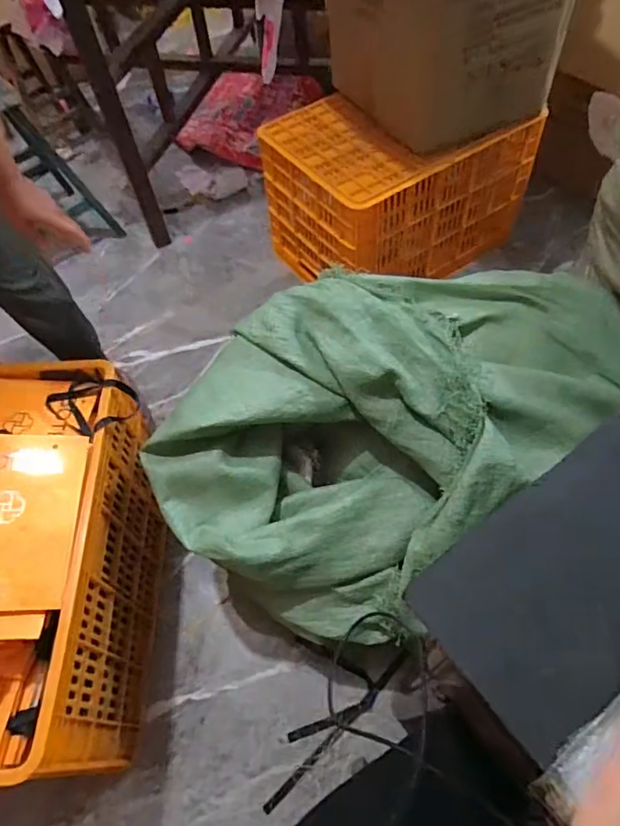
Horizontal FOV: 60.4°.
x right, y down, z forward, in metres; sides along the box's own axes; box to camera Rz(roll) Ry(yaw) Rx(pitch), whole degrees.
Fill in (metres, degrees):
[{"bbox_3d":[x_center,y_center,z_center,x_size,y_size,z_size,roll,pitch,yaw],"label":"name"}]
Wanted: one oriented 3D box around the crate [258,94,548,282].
[{"bbox_3d":[0.254,-0.676,1.584,0.671,0.390,0.454,-30,59,-14],"label":"crate"}]

